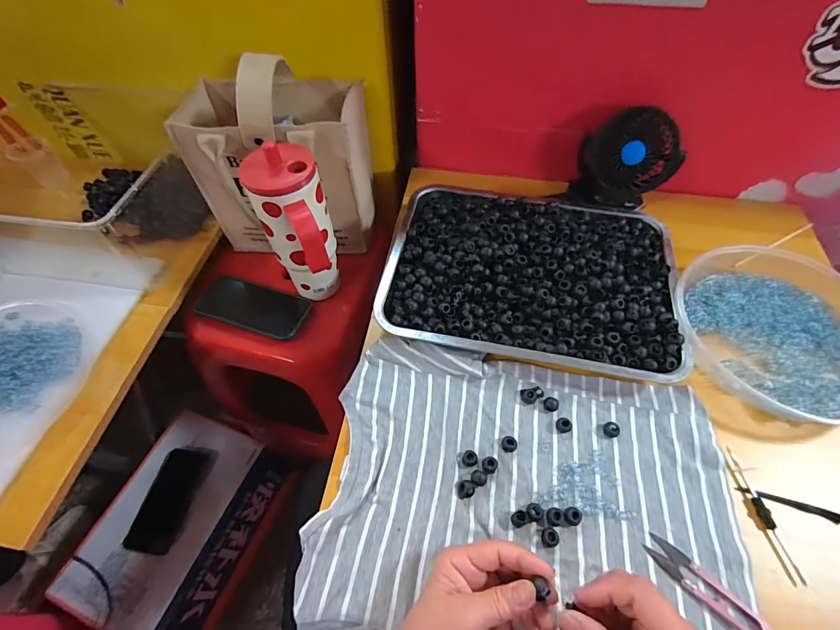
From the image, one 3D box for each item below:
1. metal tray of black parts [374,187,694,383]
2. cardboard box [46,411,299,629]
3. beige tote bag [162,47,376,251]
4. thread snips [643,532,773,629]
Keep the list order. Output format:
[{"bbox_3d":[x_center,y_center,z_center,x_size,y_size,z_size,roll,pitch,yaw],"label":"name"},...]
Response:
[{"bbox_3d":[0.136,-0.059,0.495,0.335,0.044,0.257,10,58,7],"label":"metal tray of black parts"},{"bbox_3d":[-0.431,0.378,0.745,0.213,0.166,0.321,19,59,13],"label":"cardboard box"},{"bbox_3d":[-0.199,-0.225,0.575,0.240,0.252,0.150,5,57,4],"label":"beige tote bag"},{"bbox_3d":[0.244,0.231,0.338,0.101,0.013,0.024,37,64,22],"label":"thread snips"}]

